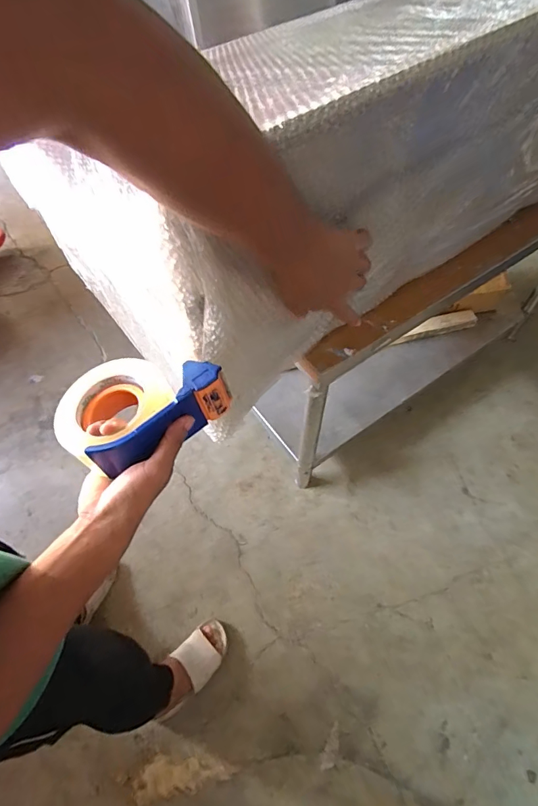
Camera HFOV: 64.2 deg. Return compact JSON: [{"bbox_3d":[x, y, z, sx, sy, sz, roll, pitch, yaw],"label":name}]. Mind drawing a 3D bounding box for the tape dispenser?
[{"bbox_3d":[-0.142,-0.002,0.463,0.164,0.069,0.123,-34,64,-19],"label":"tape dispenser"}]

